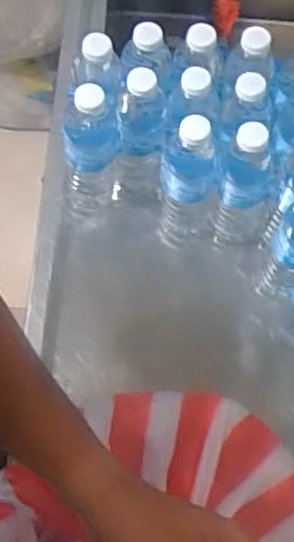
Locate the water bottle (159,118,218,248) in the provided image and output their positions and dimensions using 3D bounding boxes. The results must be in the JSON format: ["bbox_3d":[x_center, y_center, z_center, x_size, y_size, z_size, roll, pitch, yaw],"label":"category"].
[{"bbox_3d":[0.047,-0.102,0.755,0.072,0.200,0.070,1,68,-3],"label":"water bottle"}]

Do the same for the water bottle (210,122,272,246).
[{"bbox_3d":[0.111,-0.098,0.757,0.066,0.206,0.063,4,68,-2],"label":"water bottle"}]

